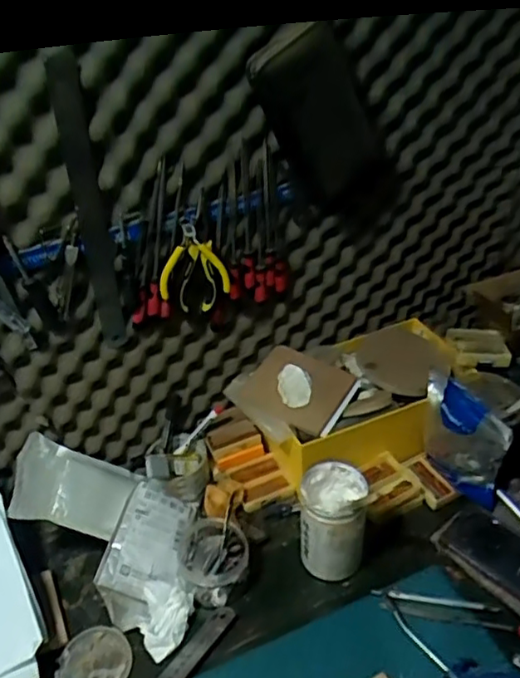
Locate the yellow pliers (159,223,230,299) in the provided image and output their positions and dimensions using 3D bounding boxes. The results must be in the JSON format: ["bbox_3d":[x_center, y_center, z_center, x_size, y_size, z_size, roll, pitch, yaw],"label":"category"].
[{"bbox_3d":[-0.077,-0.089,0.696,0.079,0.083,0.015,-5,38,-1],"label":"yellow pliers"}]

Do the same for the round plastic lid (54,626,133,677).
[{"bbox_3d":[-0.180,0.352,0.667,0.074,0.012,0.075,-3,38,2],"label":"round plastic lid"}]

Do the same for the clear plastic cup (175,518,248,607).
[{"bbox_3d":[-0.054,0.263,0.733,0.085,0.050,0.092,-10,38,-8],"label":"clear plastic cup"}]

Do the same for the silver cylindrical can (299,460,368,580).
[{"bbox_3d":[0.084,0.211,0.716,0.071,0.132,0.074,-3,38,2],"label":"silver cylindrical can"}]

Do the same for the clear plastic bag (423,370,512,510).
[{"bbox_3d":[0.258,0.132,0.802,0.037,0.153,0.132,-24,42,-23],"label":"clear plastic bag"}]

